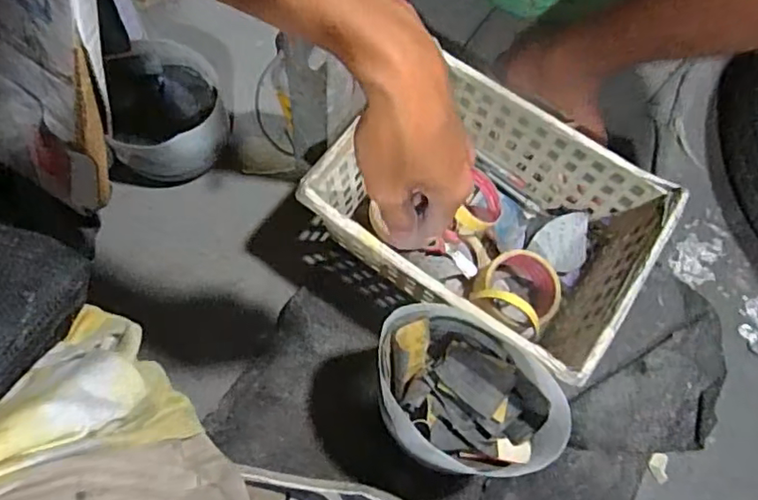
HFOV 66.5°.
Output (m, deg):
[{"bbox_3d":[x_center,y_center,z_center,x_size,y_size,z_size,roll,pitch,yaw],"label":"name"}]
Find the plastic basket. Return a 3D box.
[{"bbox_3d":[0.113,-0.031,0.652,0.324,0.167,0.241,35,73,10],"label":"plastic basket"}]

